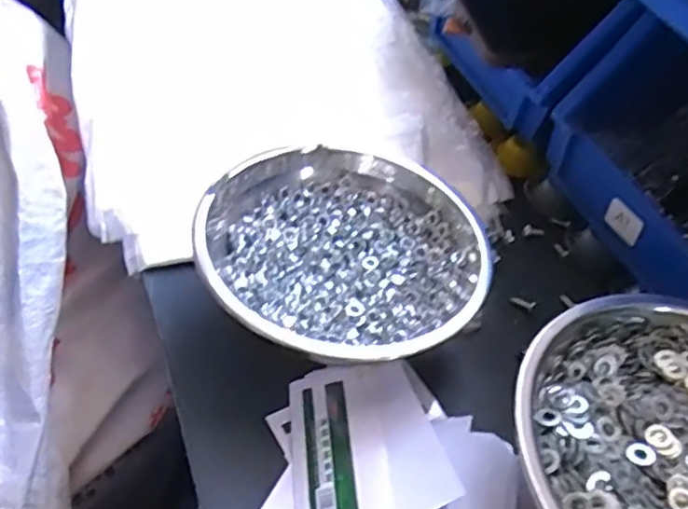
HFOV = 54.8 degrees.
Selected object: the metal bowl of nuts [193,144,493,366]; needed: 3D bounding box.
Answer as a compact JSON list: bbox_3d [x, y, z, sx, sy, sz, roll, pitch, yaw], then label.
[{"bbox_3d":[-0.002,0.003,0.396,0.164,0.062,0.158,6,46,-6],"label":"metal bowl of nuts"}]

